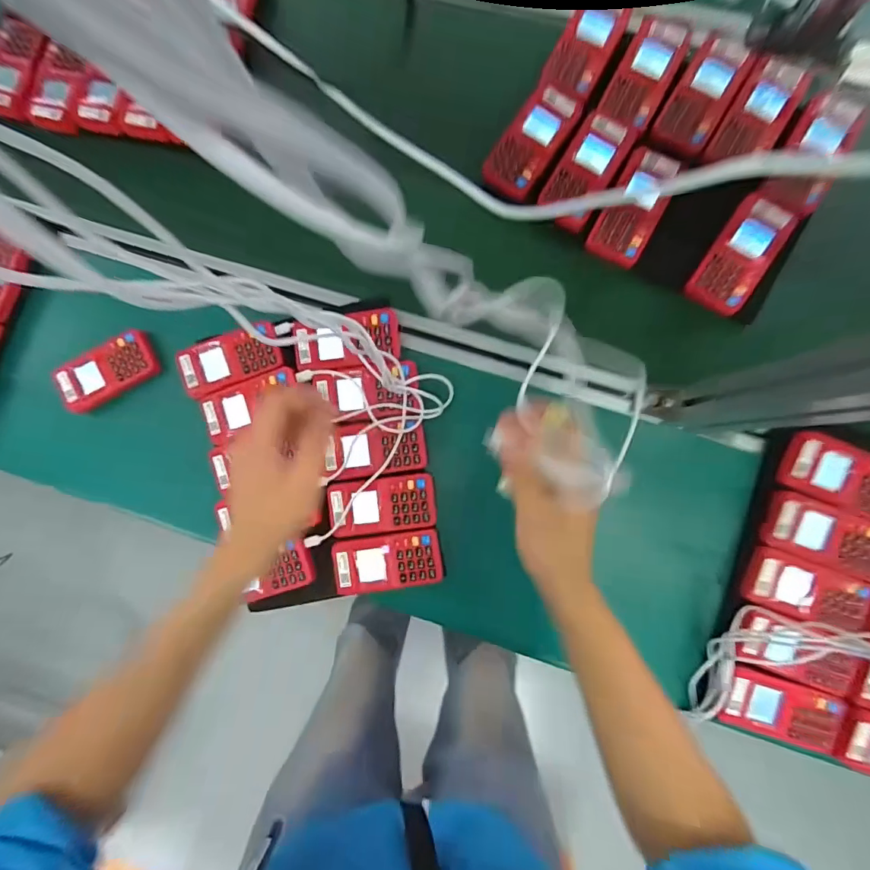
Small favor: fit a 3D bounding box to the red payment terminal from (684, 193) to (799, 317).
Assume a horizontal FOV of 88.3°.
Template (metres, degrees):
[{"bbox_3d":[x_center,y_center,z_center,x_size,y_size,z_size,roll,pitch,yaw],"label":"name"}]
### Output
[{"bbox_3d":[0.332,-0.195,0.484,0.061,0.021,0.124,31,92,6],"label":"red payment terminal"}]

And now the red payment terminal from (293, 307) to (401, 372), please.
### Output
[{"bbox_3d":[-0.102,-0.110,0.525,0.123,0.029,0.055,-10,88,6],"label":"red payment terminal"}]

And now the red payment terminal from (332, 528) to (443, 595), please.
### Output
[{"bbox_3d":[-0.055,0.147,0.519,0.120,0.017,0.062,-8,88,6],"label":"red payment terminal"}]

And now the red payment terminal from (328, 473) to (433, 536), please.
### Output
[{"bbox_3d":[-0.062,0.082,0.523,0.122,0.018,0.063,-7,88,6],"label":"red payment terminal"}]

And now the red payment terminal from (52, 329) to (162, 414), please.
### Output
[{"bbox_3d":[-0.413,-0.080,0.567,0.120,0.029,0.061,-29,86,5],"label":"red payment terminal"}]

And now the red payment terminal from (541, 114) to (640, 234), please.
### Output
[{"bbox_3d":[0.173,-0.297,0.505,0.061,0.019,0.122,34,93,6],"label":"red payment terminal"}]

